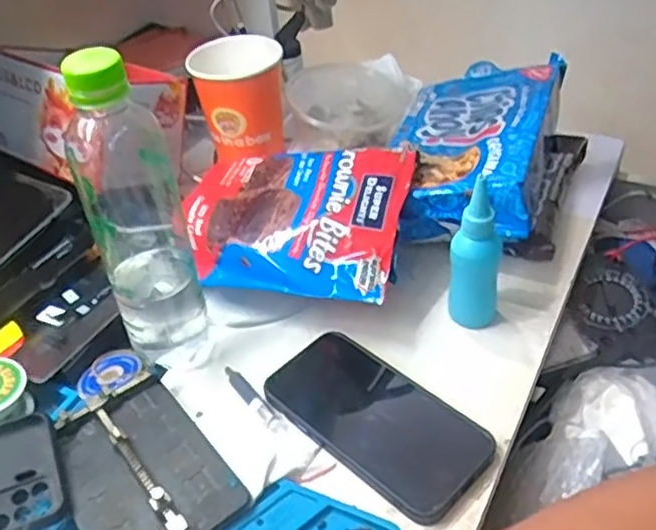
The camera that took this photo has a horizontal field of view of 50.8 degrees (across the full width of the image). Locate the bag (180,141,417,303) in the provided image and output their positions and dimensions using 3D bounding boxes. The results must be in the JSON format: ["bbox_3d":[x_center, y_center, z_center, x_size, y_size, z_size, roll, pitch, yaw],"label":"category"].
[{"bbox_3d":[-0.027,-0.036,0.556,0.179,0.045,0.134,8,65,20],"label":"bag"}]

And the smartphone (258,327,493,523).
[{"bbox_3d":[0.031,0.096,0.447,0.145,0.012,0.075,30,52,35],"label":"smartphone"}]

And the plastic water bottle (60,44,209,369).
[{"bbox_3d":[-0.123,-0.029,0.450,0.060,0.225,0.067,-16,41,-12],"label":"plastic water bottle"}]

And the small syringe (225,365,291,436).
[{"bbox_3d":[-0.052,0.092,0.472,0.012,0.012,0.073,-29,46,-26],"label":"small syringe"}]

